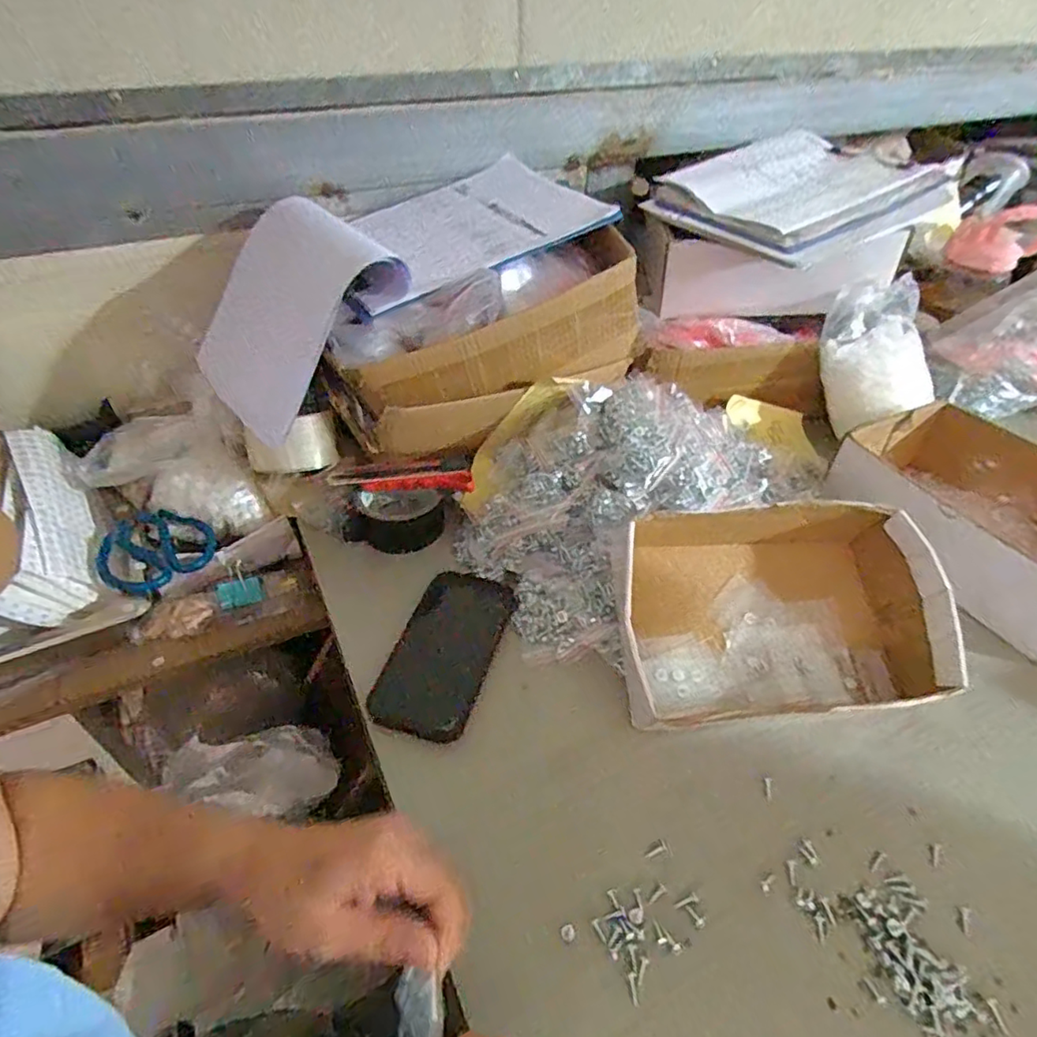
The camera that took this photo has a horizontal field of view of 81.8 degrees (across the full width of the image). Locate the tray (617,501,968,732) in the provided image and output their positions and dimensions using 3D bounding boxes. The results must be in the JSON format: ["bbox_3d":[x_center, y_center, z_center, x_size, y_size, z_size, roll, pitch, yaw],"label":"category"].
[{"bbox_3d":[0.217,0.077,0.486,0.250,0.083,0.174,0,64,-5],"label":"tray"}]

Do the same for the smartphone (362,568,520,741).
[{"bbox_3d":[-0.062,0.107,0.514,0.082,0.009,0.163,13,44,13],"label":"smartphone"}]

